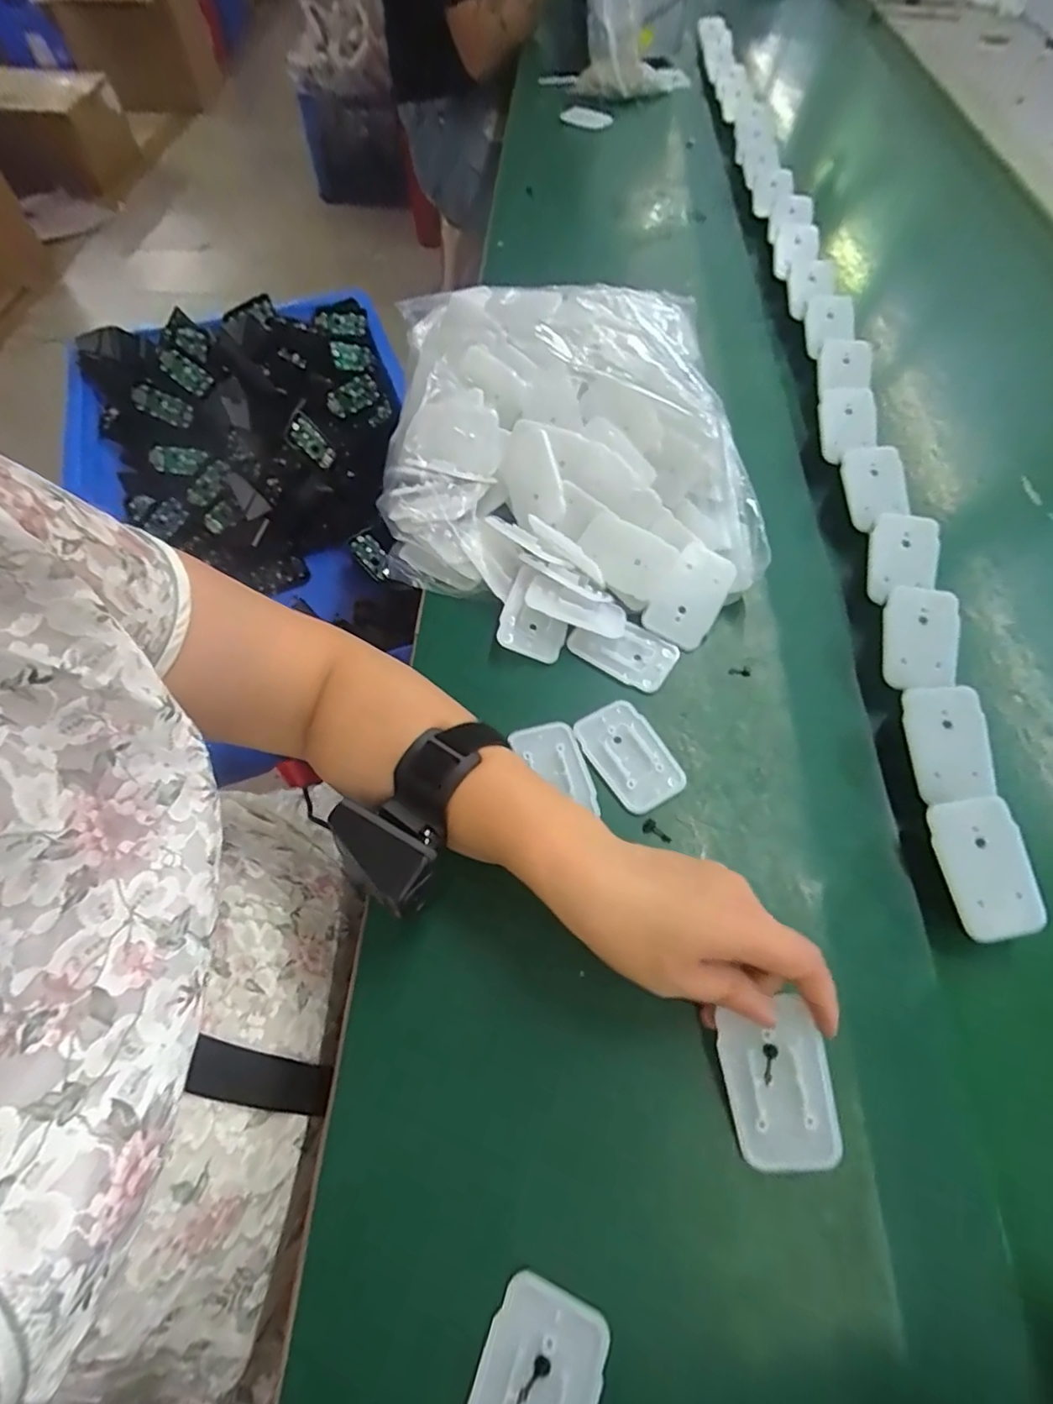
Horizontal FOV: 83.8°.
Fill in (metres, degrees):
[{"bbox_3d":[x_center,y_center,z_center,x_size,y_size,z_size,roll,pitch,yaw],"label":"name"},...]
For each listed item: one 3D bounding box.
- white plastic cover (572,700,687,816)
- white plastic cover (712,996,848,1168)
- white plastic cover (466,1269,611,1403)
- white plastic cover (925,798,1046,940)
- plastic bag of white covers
[{"bbox_3d":[0.063,0.032,0.358,0.045,0.004,0.069,-29,63,-16],"label":"white plastic cover"},{"bbox_3d":[0.114,0.173,0.266,0.046,0.005,0.067,-10,74,11],"label":"white plastic cover"},{"bbox_3d":[0.001,0.272,0.227,0.045,0.007,0.070,19,61,11],"label":"white plastic cover"},{"bbox_3d":[0.236,0.085,0.300,0.040,0.006,0.068,-12,76,10],"label":"white plastic cover"},{"bbox_3d":[0.025,-0.189,0.454,0.270,0.087,0.365,-4,59,-2],"label":"plastic bag of white covers"}]

